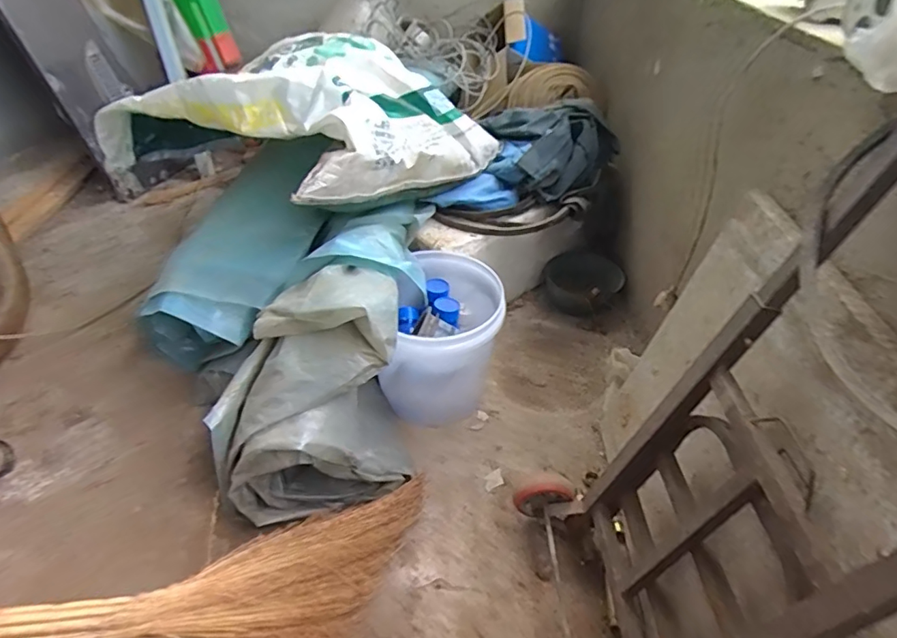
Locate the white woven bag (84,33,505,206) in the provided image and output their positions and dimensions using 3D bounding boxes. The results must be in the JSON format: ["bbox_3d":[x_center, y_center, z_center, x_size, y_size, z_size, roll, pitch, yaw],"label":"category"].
[{"bbox_3d":[-0.309,-0.414,1.012,0.652,0.219,0.488,23,46,24],"label":"white woven bag"}]

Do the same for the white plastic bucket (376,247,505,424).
[{"bbox_3d":[-0.028,0.052,0.978,0.272,0.253,0.211,-22,46,-23],"label":"white plastic bucket"}]

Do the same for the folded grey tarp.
[{"bbox_3d":[-0.215,0.118,0.821,0.284,0.337,0.279,-8,42,-9],"label":"folded grey tarp"}]

